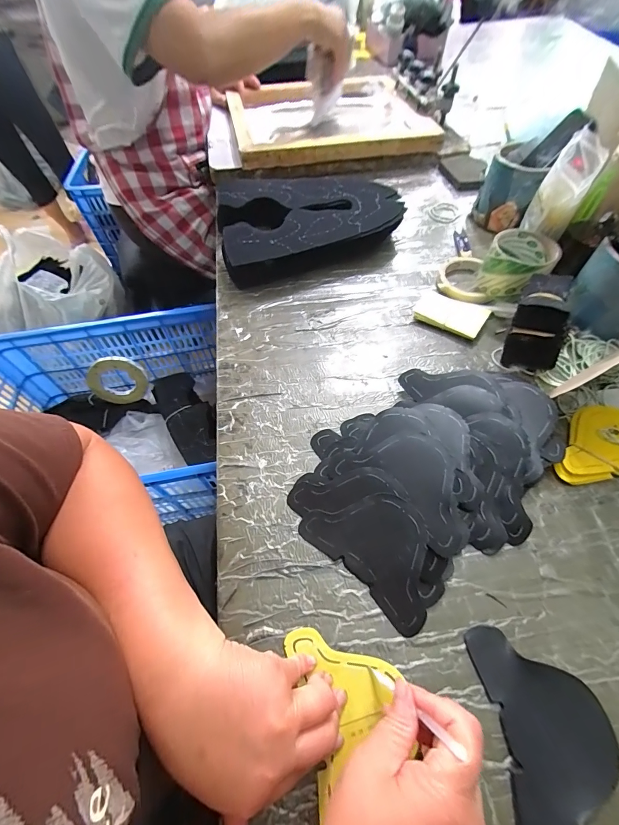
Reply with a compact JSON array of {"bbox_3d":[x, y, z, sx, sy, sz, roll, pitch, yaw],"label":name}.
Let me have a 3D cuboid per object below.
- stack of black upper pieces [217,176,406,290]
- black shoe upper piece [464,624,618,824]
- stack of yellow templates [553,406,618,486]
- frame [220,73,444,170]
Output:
[{"bbox_3d":[-0.007,-0.334,0.604,0.308,0.064,0.217,-17,58,-8],"label":"stack of black upper pieces"},{"bbox_3d":[0.182,0.238,0.259,0.086,0.013,0.133,-5,57,-1],"label":"black shoe upper piece"},{"bbox_3d":[0.337,0.034,0.386,0.137,0.016,0.091,1,57,2],"label":"stack of yellow templates"},{"bbox_3d":[0.039,-0.679,0.815,0.429,0.057,0.360,-11,58,-5],"label":"frame"}]

